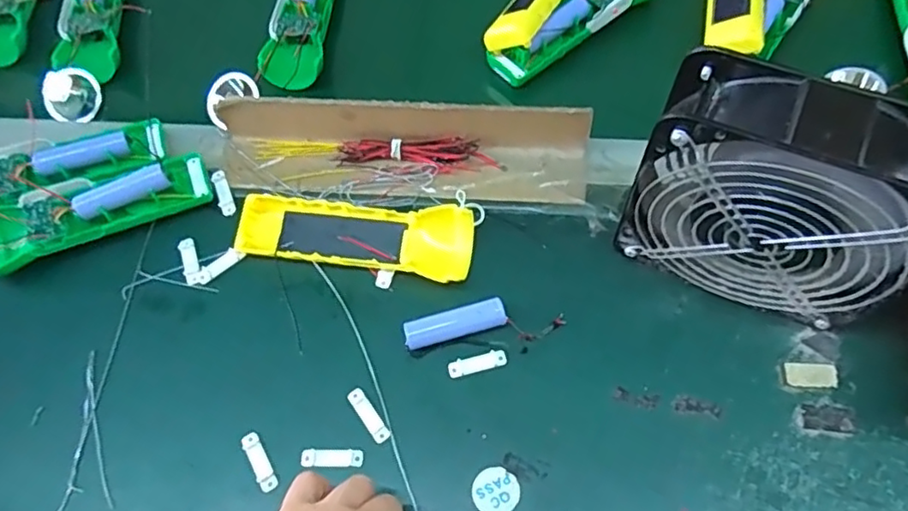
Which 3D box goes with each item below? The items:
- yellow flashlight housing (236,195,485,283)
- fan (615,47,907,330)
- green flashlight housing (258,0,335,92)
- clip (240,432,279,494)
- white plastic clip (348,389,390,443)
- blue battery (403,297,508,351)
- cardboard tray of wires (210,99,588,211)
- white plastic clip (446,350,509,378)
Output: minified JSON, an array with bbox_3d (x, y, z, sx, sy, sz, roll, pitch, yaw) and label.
[{"bbox_3d":[-0.069,-0.016,0.432,0.162,0.032,0.052,10,71,9],"label":"yellow flashlight housing"},{"bbox_3d":[0.181,-0.031,0.359,0.147,0.147,0.066,22,67,14],"label":"fan"},{"bbox_3d":[-0.132,-0.214,0.547,0.050,0.020,0.165,-1,62,3],"label":"green flashlight housing"},{"bbox_3d":[-0.119,0.126,0.382,0.011,0.005,0.039,-33,70,-7],"label":"clip"},{"bbox_3d":[-0.054,0.099,0.390,0.011,0.004,0.037,-37,71,-9],"label":"white plastic clip"},{"bbox_3d":[0.001,0.044,0.406,0.065,0.018,0.018,-17,69,-1],"label":"blue battery"},{"bbox_3d":[-0.042,-0.075,0.454,0.277,0.042,0.065,3,64,5],"label":"cardboard tray of wires"},{"bbox_3d":[0.015,0.069,0.401,0.038,0.004,0.011,-15,69,-1],"label":"white plastic clip"}]

